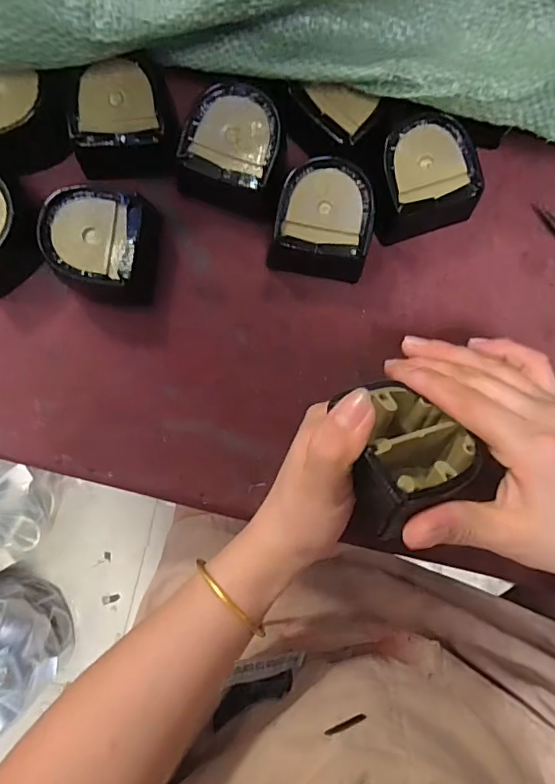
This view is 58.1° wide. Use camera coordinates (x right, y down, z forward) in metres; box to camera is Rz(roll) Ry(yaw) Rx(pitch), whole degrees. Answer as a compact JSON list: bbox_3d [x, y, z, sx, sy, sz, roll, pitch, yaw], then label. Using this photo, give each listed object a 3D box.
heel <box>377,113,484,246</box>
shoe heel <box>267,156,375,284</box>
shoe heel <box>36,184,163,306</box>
[{"bbox_3d":[0.091,-0.132,0.312,0.059,0.032,0.061,-10,87,-2],"label":"heel"},{"bbox_3d":[0.028,-0.106,0.312,0.058,0.039,0.060,8,88,-2],"label":"shoe heel"},{"bbox_3d":[-0.107,-0.089,0.307,0.063,0.039,0.065,12,87,-3],"label":"shoe heel"}]

